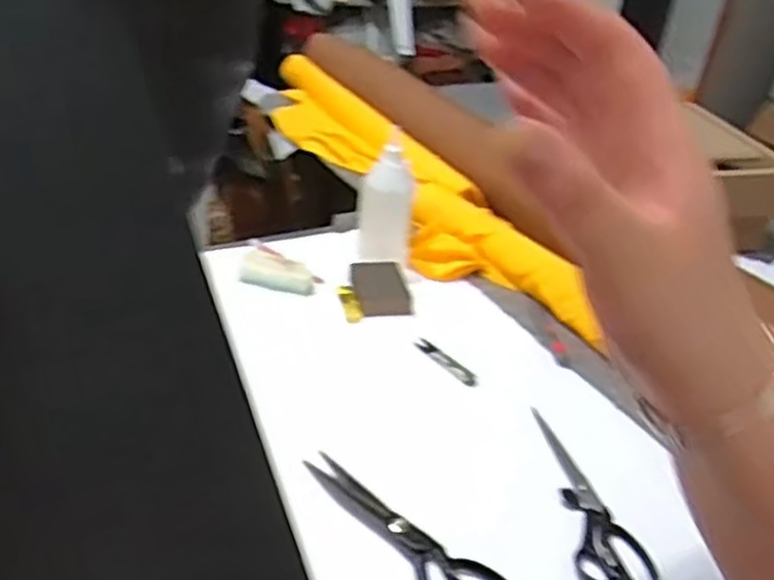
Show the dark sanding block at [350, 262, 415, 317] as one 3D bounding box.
[{"bbox_3d":[-0.008,-0.002,1.001,0.069,0.022,0.107,0,31,-11],"label":"dark sanding block"}]

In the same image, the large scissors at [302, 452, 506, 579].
[{"bbox_3d":[0.012,0.218,0.647,0.092,0.011,0.241,-19,40,-37],"label":"large scissors"}]

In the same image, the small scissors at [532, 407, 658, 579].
[{"bbox_3d":[0.193,0.195,0.731,0.065,0.009,0.230,3,31,-6],"label":"small scissors"}]

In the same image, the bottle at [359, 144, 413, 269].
[{"bbox_3d":[-0.001,-0.116,1.048,0.074,0.156,0.050,6,31,-2],"label":"bottle"}]

